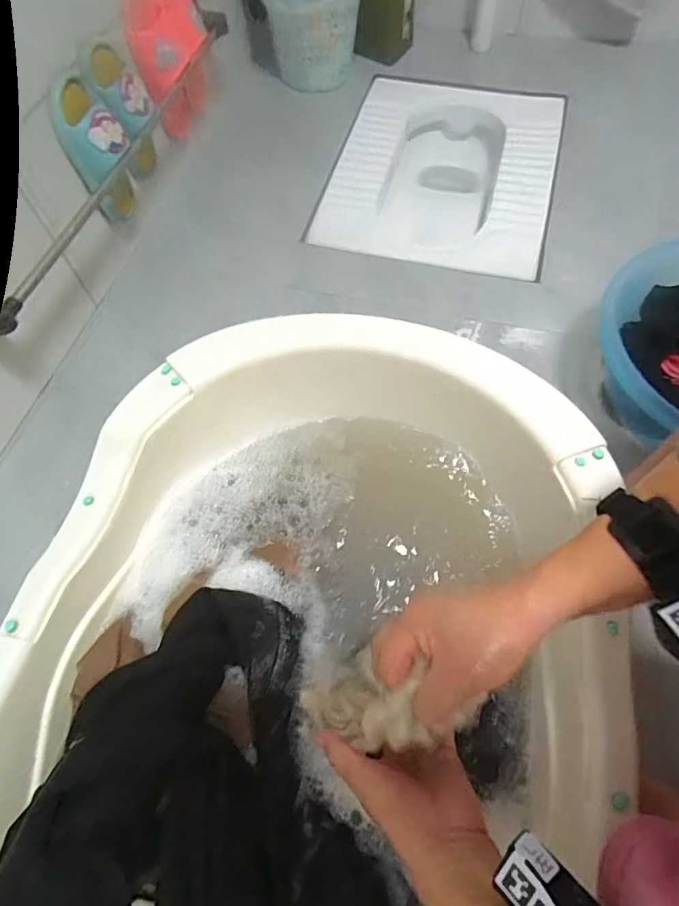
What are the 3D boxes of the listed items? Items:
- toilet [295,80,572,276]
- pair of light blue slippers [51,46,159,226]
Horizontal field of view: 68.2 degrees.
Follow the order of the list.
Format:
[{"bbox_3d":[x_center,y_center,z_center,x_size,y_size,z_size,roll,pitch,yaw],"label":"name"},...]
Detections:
[{"bbox_3d":[0.219,-0.561,1.079,0.428,0.189,0.574,13,65,9],"label":"toilet"},{"bbox_3d":[-0.337,-0.498,0.783,0.056,0.187,0.218,14,63,8],"label":"pair of light blue slippers"}]

